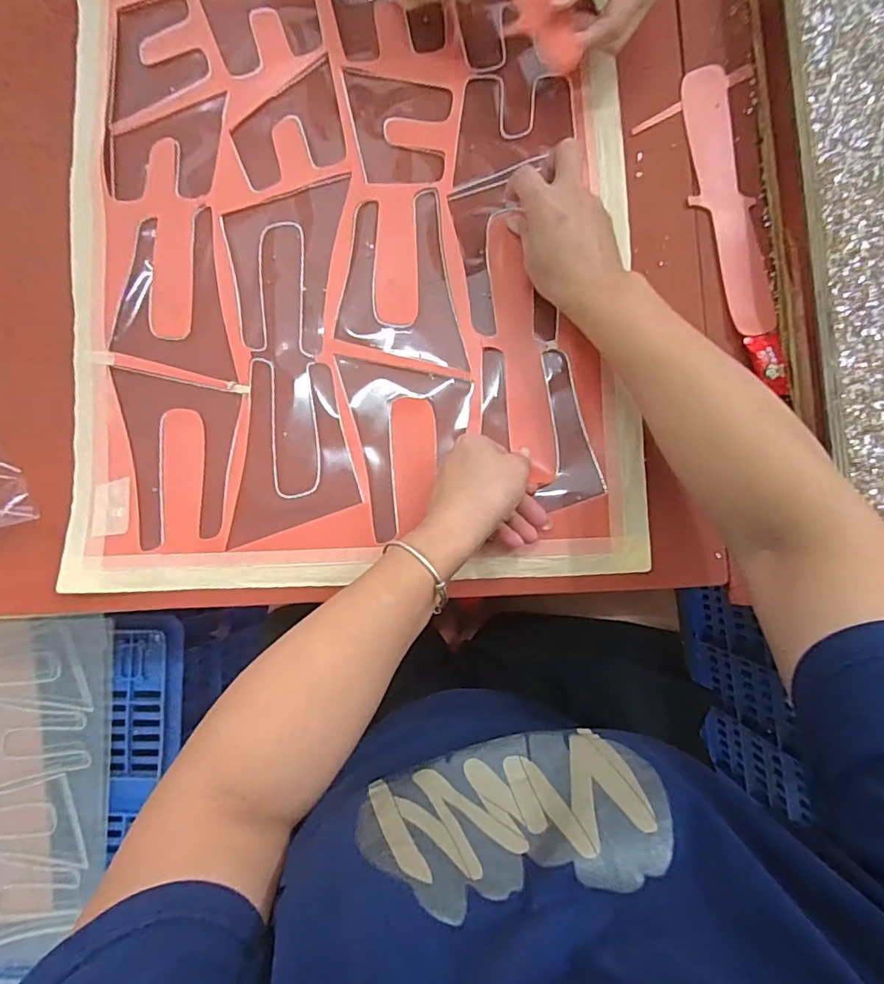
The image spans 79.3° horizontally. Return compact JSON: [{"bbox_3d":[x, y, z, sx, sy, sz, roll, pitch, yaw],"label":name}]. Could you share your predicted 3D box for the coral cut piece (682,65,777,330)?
[{"bbox_3d":[0.233,-0.241,0.440,0.042,0.006,0.229,-10,84,3],"label":"coral cut piece"}]

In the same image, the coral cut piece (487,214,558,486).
[{"bbox_3d":[0.065,-0.118,0.437,0.035,0.005,0.219,-7,85,2],"label":"coral cut piece"}]

